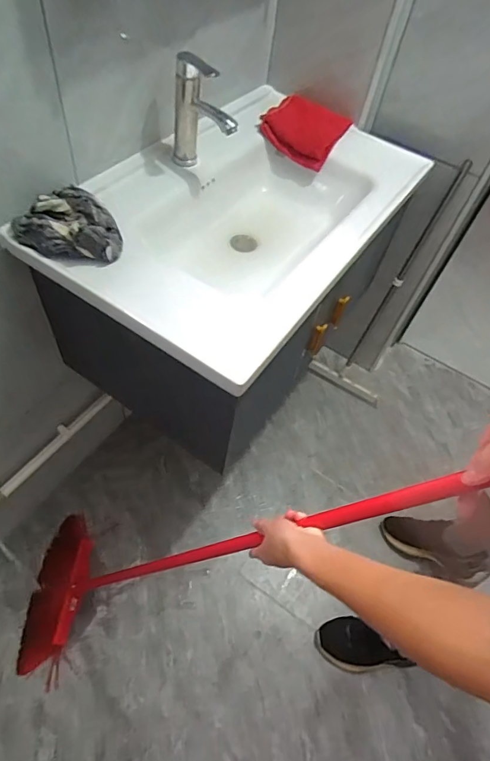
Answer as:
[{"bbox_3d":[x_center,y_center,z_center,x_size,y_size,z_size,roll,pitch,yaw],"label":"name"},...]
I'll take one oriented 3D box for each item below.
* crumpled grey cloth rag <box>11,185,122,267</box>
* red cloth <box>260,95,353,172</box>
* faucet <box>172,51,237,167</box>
[{"bbox_3d":[-0.277,-0.248,0.708,0.163,0.062,0.123,28,56,12],"label":"crumpled grey cloth rag"},{"bbox_3d":[0.137,-0.590,1.041,0.170,0.032,0.166,32,72,6],"label":"red cloth"},{"bbox_3d":[-0.080,-0.477,0.827,0.063,0.203,0.130,-31,64,-25],"label":"faucet"}]

